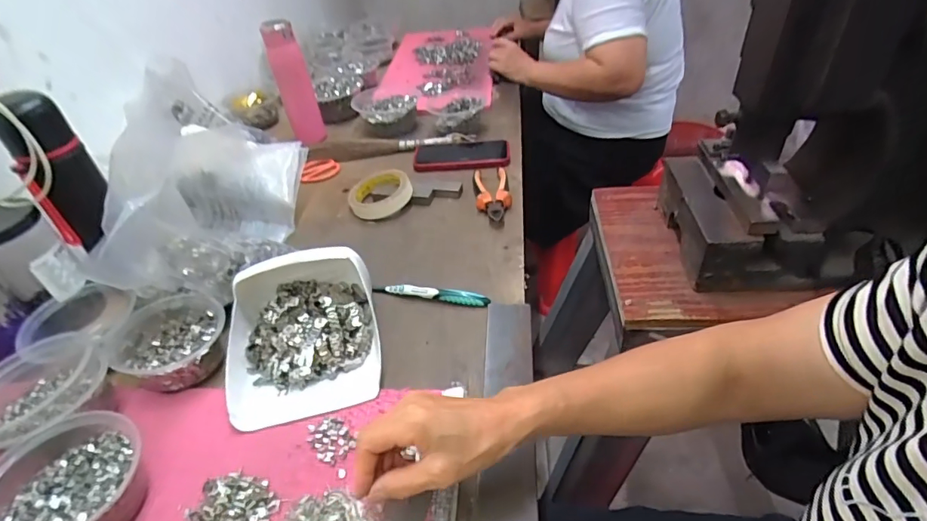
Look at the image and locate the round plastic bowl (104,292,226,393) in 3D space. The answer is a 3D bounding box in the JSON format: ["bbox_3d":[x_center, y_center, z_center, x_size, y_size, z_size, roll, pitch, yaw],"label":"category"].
[{"bbox_3d":[-0.317,0.087,0.528,0.108,0.053,0.109,-4,39,3],"label":"round plastic bowl"}]

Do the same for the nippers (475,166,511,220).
[{"bbox_3d":[0.045,-0.106,0.748,0.051,0.026,0.137,-5,40,1],"label":"nippers"}]

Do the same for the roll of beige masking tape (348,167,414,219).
[{"bbox_3d":[-0.130,-0.106,0.755,0.094,0.031,0.094,-3,40,3],"label":"roll of beige masking tape"}]

